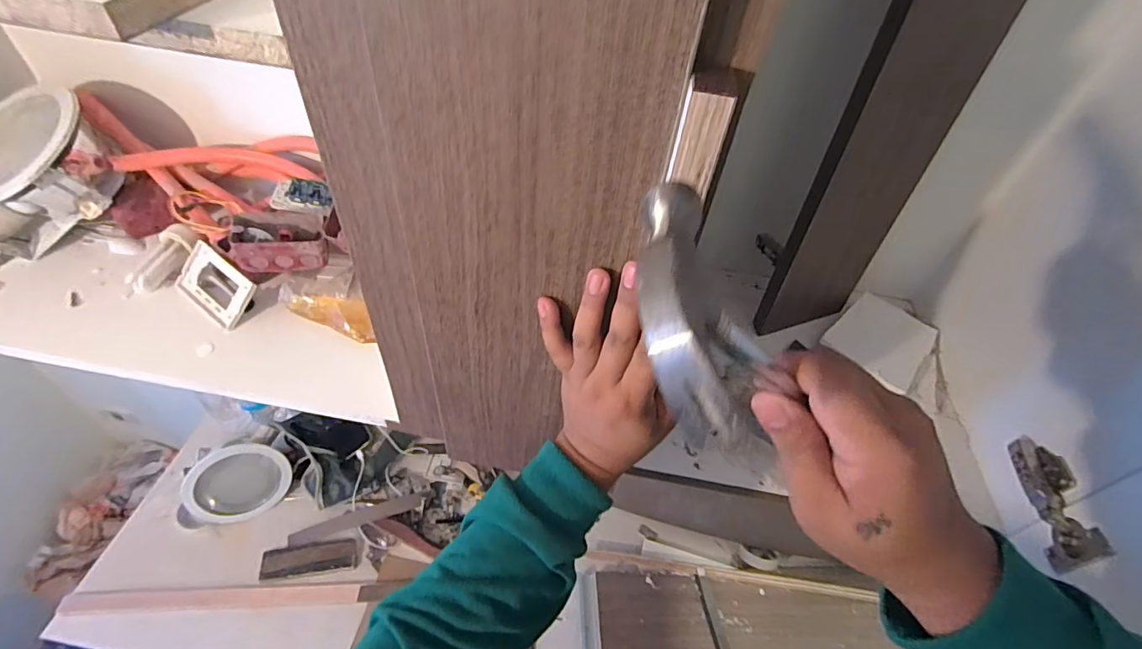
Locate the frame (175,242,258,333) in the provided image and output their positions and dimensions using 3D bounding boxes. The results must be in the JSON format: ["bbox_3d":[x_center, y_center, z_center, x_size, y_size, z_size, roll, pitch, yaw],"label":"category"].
[{"bbox_3d":[-0.454,-0.052,0.648,0.124,0.011,0.070,30,83,19],"label":"frame"}]

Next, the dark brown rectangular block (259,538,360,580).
[{"bbox_3d":[-0.518,0.467,1.020,0.181,0.015,0.059,-4,49,-9],"label":"dark brown rectangular block"}]

